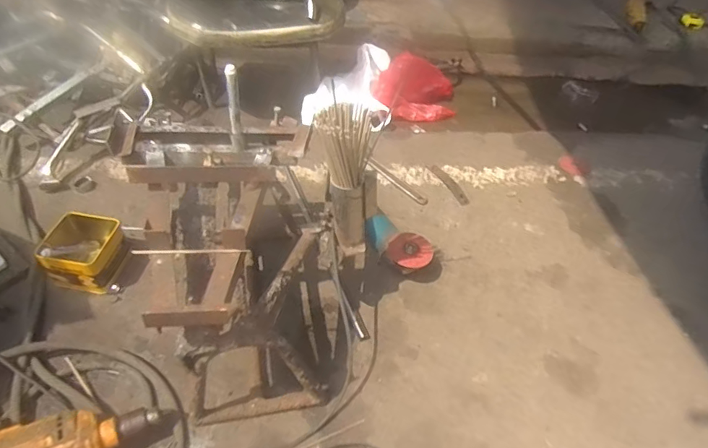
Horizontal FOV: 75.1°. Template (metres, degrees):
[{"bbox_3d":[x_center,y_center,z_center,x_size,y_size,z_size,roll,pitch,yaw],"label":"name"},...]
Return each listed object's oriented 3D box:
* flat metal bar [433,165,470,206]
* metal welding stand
[{"bbox_3d":[0.251,-0.104,1.196,0.033,0.004,0.151,-20,54,-21],"label":"flat metal bar"},{"bbox_3d":[-0.146,0.002,0.817,0.387,0.365,0.534,-15,52,-18],"label":"metal welding stand"}]

